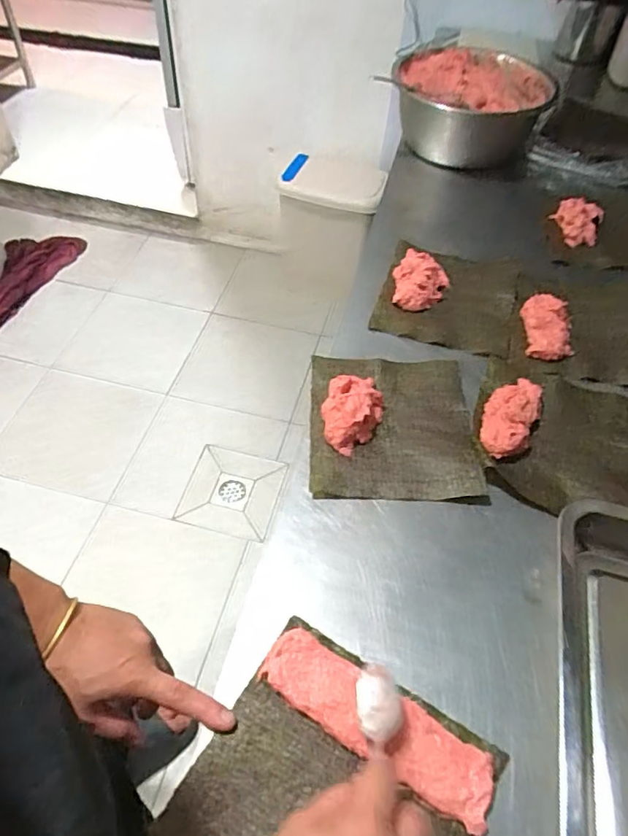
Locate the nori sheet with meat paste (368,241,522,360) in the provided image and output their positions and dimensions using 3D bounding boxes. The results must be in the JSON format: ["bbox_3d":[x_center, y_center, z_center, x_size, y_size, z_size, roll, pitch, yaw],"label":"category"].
[{"bbox_3d":[0.193,-0.188,0.779,0.184,0.030,0.218,15,52,9],"label":"nori sheet with meat paste"}]

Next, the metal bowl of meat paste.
[{"bbox_3d":[0.290,-0.583,1.046,0.286,0.124,0.259,12,52,9],"label":"metal bowl of meat paste"}]

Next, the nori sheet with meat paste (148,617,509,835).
[{"bbox_3d":[0.018,0.283,0.414,0.202,0.019,0.181,26,55,19],"label":"nori sheet with meat paste"}]

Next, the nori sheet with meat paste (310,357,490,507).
[{"bbox_3d":[0.089,-0.001,0.626,0.182,0.037,0.201,2,51,-1],"label":"nori sheet with meat paste"}]

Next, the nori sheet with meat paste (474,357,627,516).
[{"bbox_3d":[0.277,0.015,0.627,0.180,0.033,0.194,19,53,12],"label":"nori sheet with meat paste"}]

